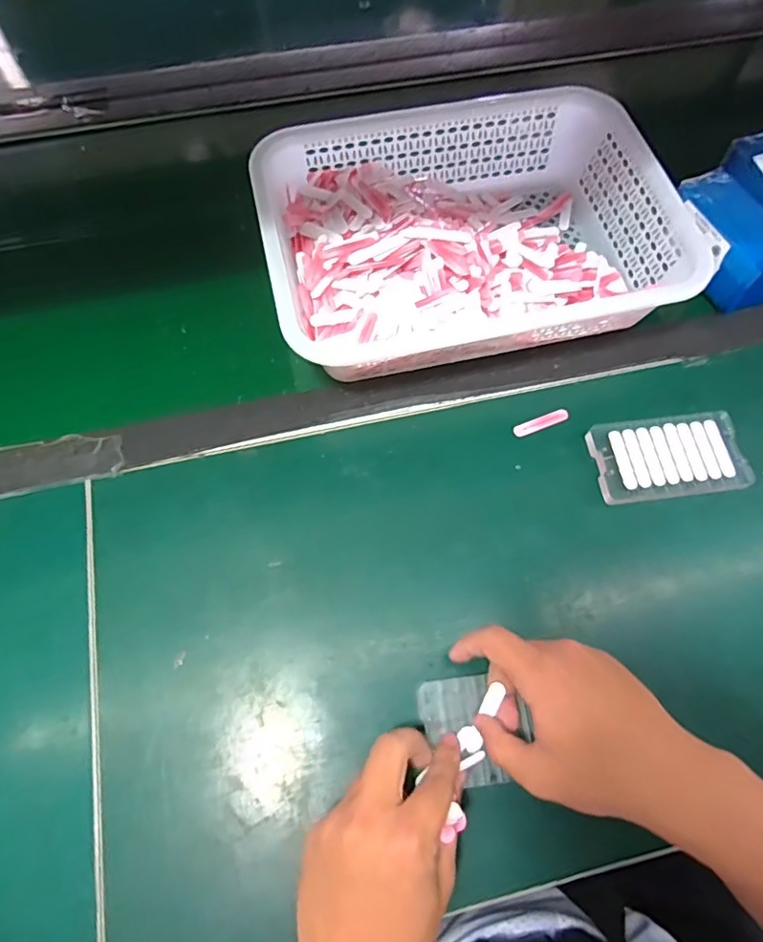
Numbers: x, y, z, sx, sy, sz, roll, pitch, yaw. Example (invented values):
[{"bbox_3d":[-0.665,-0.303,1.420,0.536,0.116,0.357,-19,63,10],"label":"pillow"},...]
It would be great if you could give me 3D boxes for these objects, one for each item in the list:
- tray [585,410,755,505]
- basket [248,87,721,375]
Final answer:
[{"bbox_3d":[0.241,-0.012,0.463,0.124,0.012,0.070,-7,67,-4],"label":"tray"},{"bbox_3d":[0.074,-0.222,0.517,0.352,0.080,0.241,-12,67,-5],"label":"basket"}]

